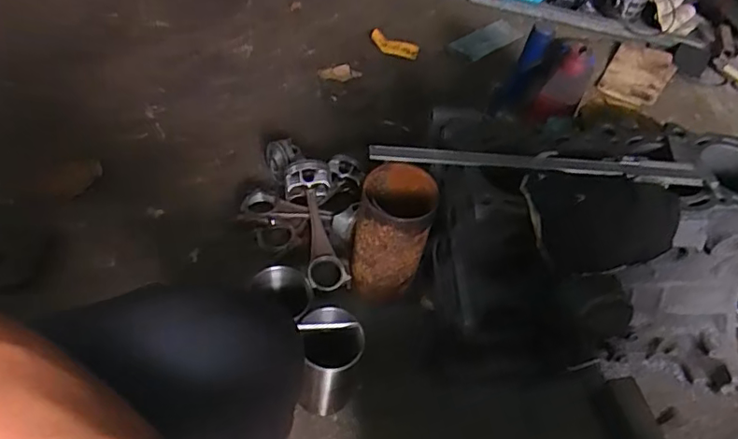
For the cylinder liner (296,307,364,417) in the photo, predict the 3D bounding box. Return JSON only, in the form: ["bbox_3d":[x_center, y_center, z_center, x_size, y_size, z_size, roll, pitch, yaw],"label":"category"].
[{"bbox_3d":[-0.048,0.163,0.665,0.075,0.153,0.074,8,51,0],"label":"cylinder liner"}]

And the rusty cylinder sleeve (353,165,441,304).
[{"bbox_3d":[0.029,0.022,0.779,0.097,0.176,0.098,7,51,0],"label":"rusty cylinder sleeve"}]

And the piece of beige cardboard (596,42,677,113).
[{"bbox_3d":[0.584,-0.311,1.238,0.125,0.025,0.223,28,54,16],"label":"piece of beige cardboard"}]

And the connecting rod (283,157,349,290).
[{"bbox_3d":[-0.076,0.010,0.855,0.073,0.058,0.201,-10,73,-13],"label":"connecting rod"}]

